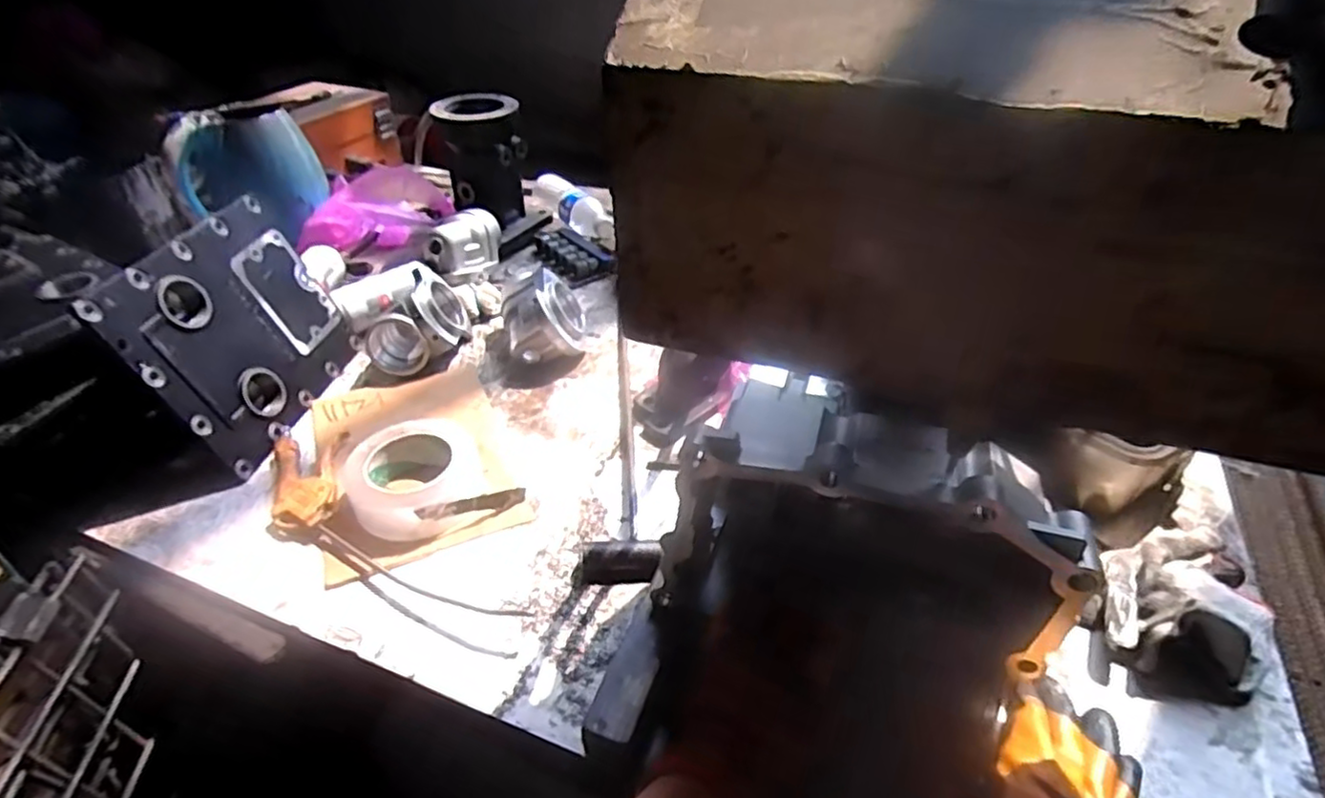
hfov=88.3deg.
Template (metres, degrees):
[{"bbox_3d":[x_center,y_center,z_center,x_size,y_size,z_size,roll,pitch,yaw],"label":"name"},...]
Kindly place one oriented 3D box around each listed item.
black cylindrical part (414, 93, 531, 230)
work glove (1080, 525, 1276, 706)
[{"bbox_3d":[-0.275,-0.366,1.041,0.122,0.151,0.103,8,39,10],"label":"black cylindrical part"},{"bbox_3d":[0.410,0.159,0.539,0.118,0.057,0.170,25,45,28],"label":"work glove"}]

